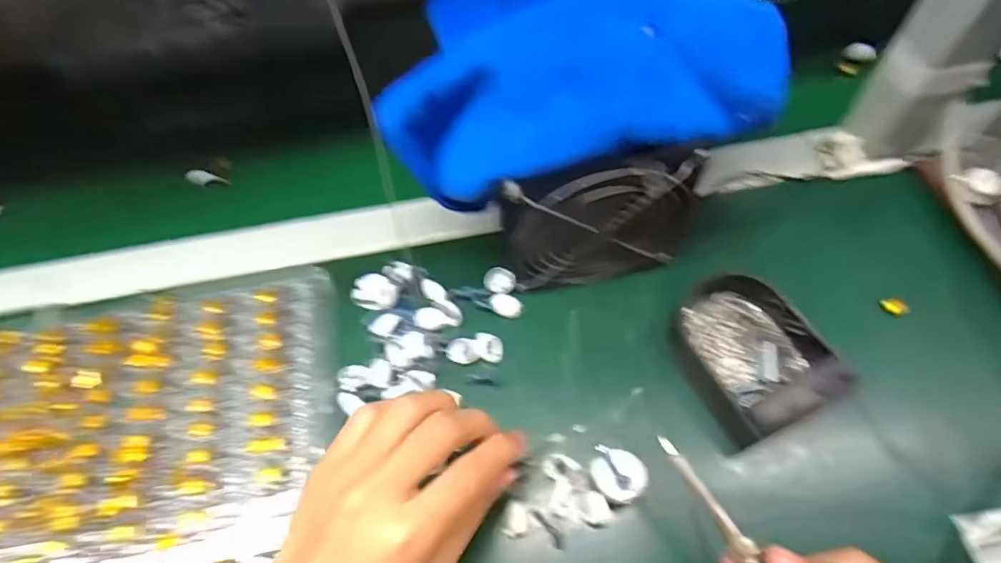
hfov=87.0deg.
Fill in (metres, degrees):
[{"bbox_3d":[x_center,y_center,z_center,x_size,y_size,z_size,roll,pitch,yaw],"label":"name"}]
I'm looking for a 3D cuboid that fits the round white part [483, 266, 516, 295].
[{"bbox_3d":[-0.001,-0.001,0.382,0.022,0.004,0.022,-2,60,3],"label":"round white part"}]

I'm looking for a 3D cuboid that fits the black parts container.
[{"bbox_3d":[0.156,0.039,0.331,0.086,0.038,0.103,-24,62,-10],"label":"black parts container"}]

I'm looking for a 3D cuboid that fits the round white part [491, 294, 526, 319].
[{"bbox_3d":[0.005,0.016,0.371,0.024,0.004,0.017,38,69,22],"label":"round white part"}]

